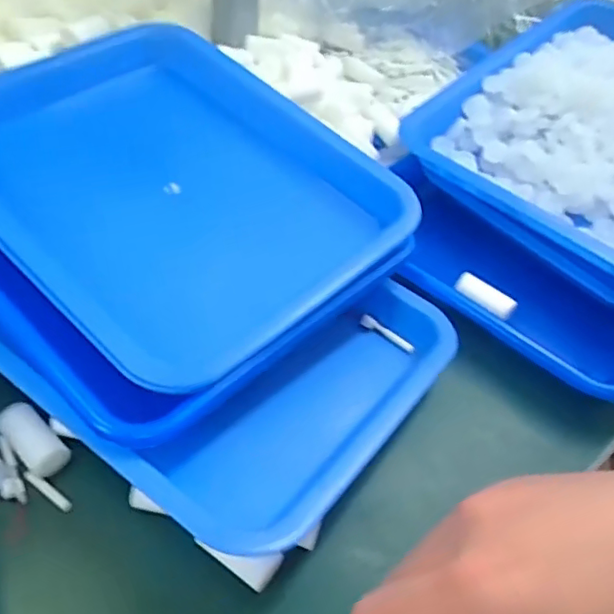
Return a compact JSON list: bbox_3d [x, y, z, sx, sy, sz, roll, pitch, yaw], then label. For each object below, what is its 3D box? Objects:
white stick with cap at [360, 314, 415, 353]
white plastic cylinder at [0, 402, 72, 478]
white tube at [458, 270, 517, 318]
[{"bbox_3d":[0.056,0.018,0.417,0.042,0.004,0.008,31,85,12],"label":"white stick with cap"},{"bbox_3d":[-0.152,0.072,0.332,0.047,0.016,0.020,37,55,24],"label":"white plastic cylinder"},{"bbox_3d":[0.128,-0.009,0.432,0.044,0.009,0.016,37,55,24],"label":"white tube"}]

